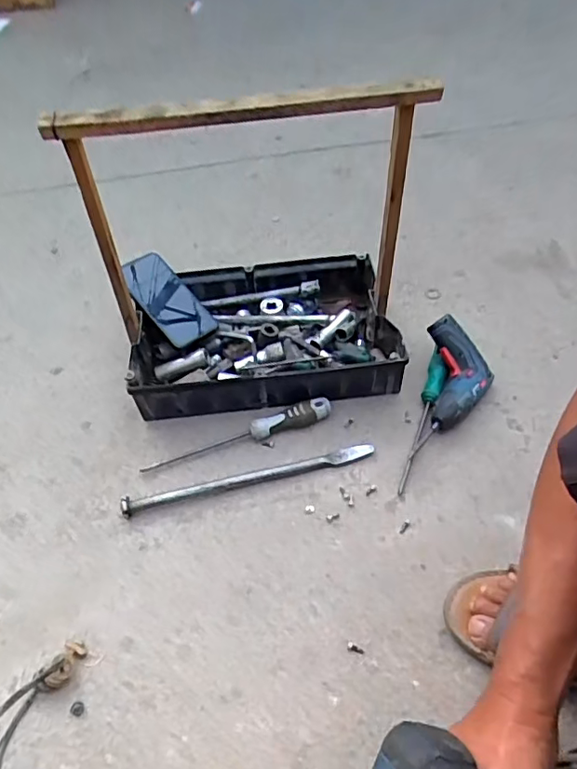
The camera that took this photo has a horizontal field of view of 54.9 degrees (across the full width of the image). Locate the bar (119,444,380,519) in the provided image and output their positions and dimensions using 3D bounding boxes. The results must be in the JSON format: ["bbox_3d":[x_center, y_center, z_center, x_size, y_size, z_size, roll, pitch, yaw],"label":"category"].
[{"bbox_3d":[-0.046,0.113,0.675,0.309,0.020,0.019,-12,51,-8],"label":"bar"}]

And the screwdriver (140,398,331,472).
[{"bbox_3d":[-0.064,0.064,0.709,0.248,0.034,0.024,-15,52,-10],"label":"screwdriver"}]

